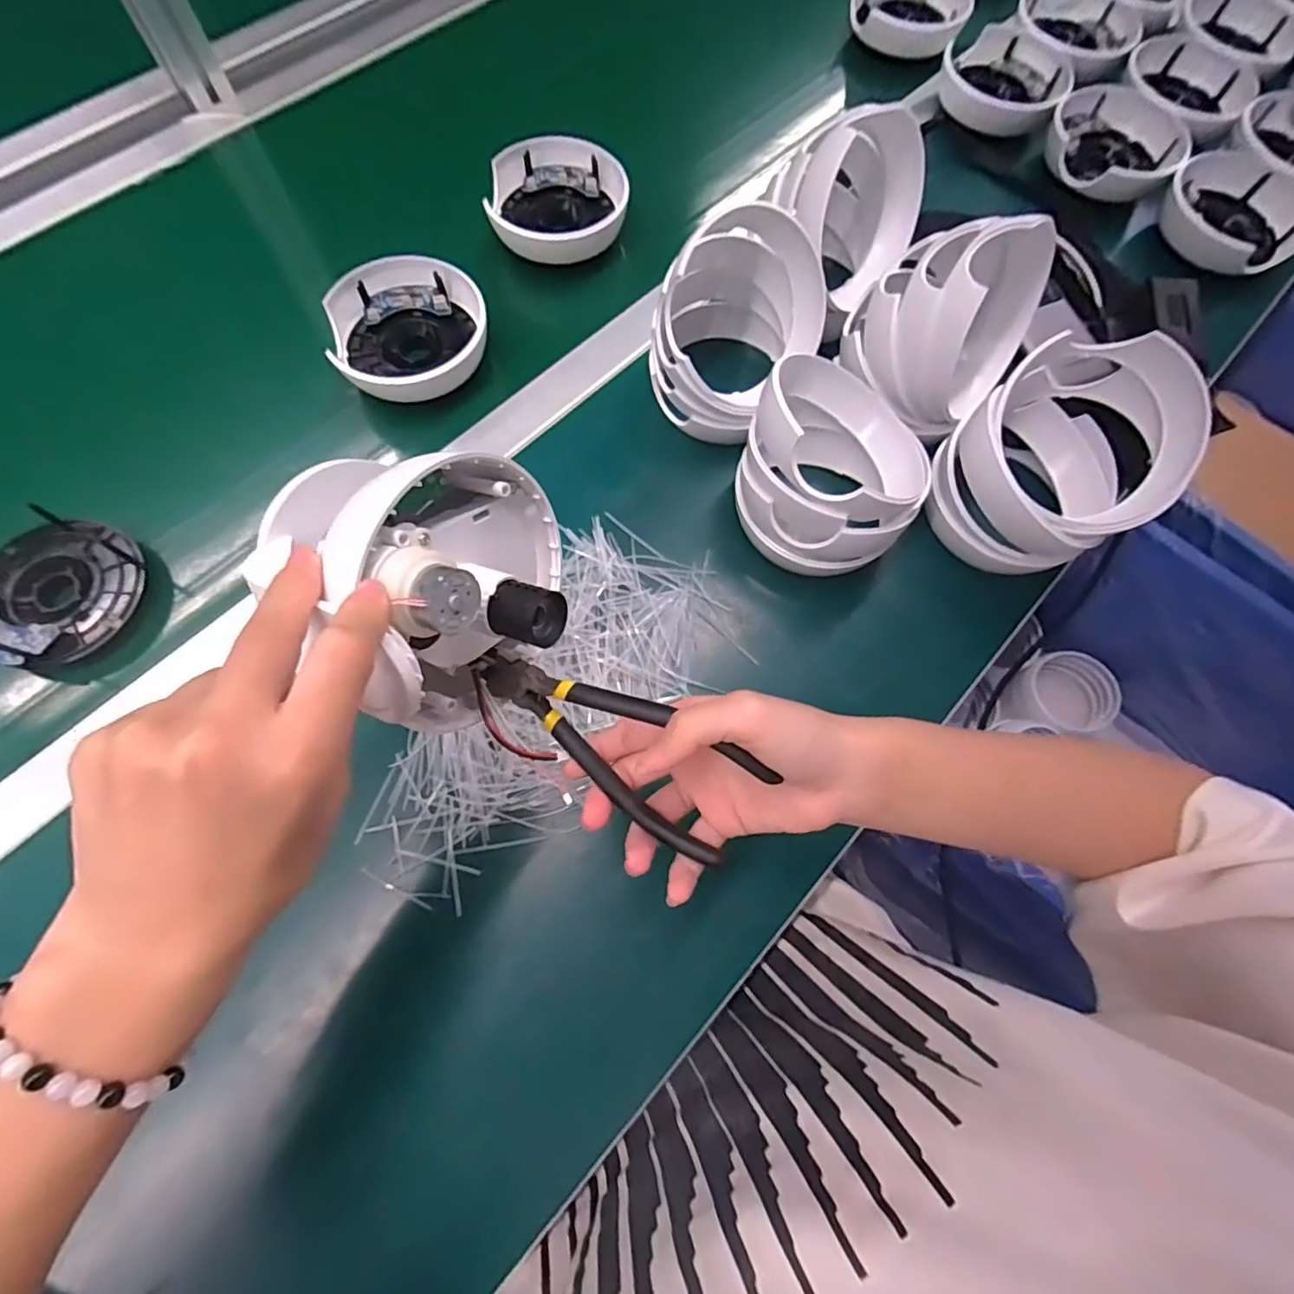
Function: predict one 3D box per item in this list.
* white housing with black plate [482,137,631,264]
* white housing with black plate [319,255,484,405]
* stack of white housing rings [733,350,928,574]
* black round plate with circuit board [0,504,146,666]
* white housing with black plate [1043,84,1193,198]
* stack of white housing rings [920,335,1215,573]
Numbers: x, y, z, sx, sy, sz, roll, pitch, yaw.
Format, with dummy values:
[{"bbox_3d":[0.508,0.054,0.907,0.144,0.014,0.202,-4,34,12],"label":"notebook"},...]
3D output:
[{"bbox_3d":[-0.076,-0.371,0.497,0.117,0.039,0.108,-18,72,-8],"label":"white housing with black plate"},{"bbox_3d":[-0.179,-0.241,0.445,0.114,0.039,0.091,-14,72,-7],"label":"white housing with black plate"},{"bbox_3d":[0.121,-0.118,0.377,0.113,0.099,0.118,31,73,8],"label":"stack of white housing rings"},{"bbox_3d":[-0.379,-0.035,0.379,0.098,0.036,0.096,1,71,-2],"label":"black round plate with circuit board"},{"bbox_3d":[0.417,-0.448,0.530,0.113,0.033,0.113,41,74,11],"label":"white housing with black plate"},{"bbox_3d":[0.265,-0.117,0.381,0.128,0.094,0.115,-31,75,-12],"label":"stack of white housing rings"}]

